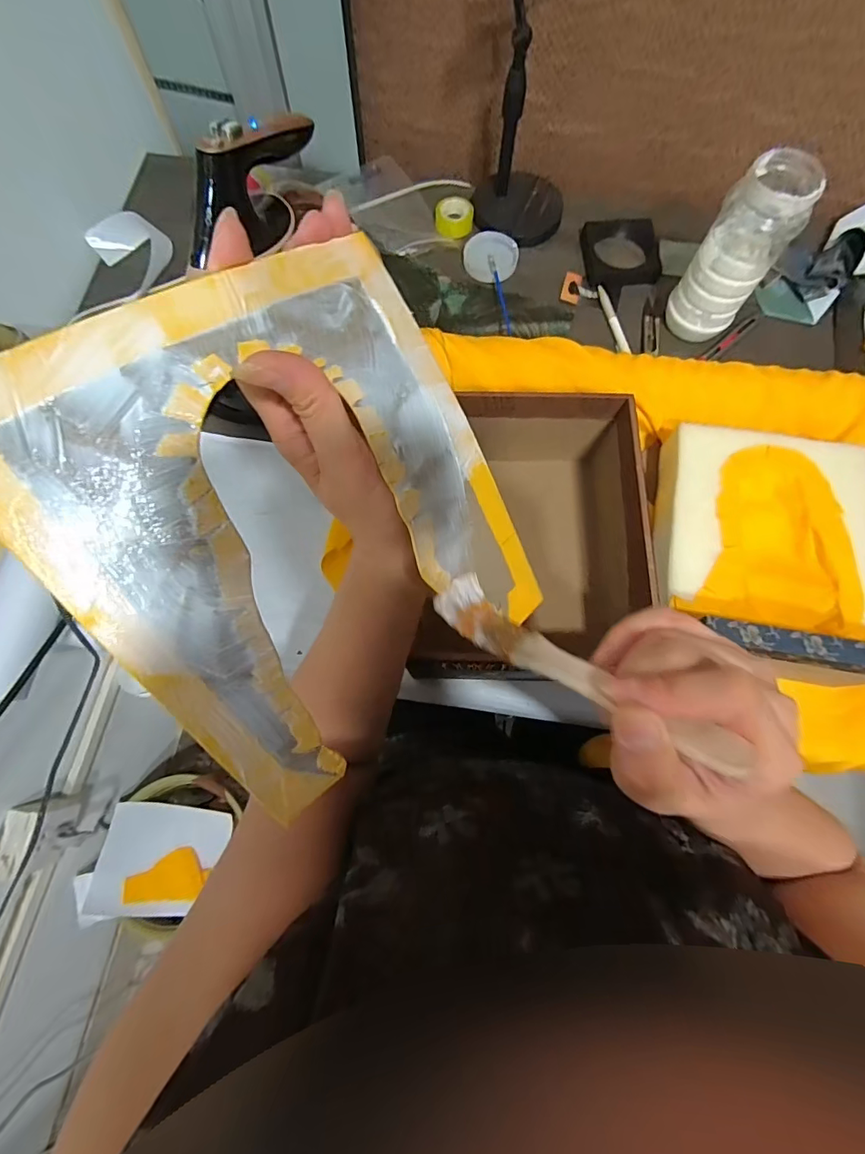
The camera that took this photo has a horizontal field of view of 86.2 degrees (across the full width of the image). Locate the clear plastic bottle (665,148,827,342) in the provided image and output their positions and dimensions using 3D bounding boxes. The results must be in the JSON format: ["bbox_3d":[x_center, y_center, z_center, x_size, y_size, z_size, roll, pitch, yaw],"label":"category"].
[{"bbox_3d":[0.334,-0.352,0.503,0.079,0.151,0.073,-33,77,-8],"label":"clear plastic bottle"}]

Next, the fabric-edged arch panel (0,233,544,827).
[{"bbox_3d":[-0.047,-0.021,0.203,0.180,0.014,0.199,-36,111,-20],"label":"fabric-edged arch panel"}]

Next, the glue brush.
[{"bbox_3d":[0.059,0.038,0.199,0.135,0.018,0.027,29,75,33],"label":"glue brush"}]

